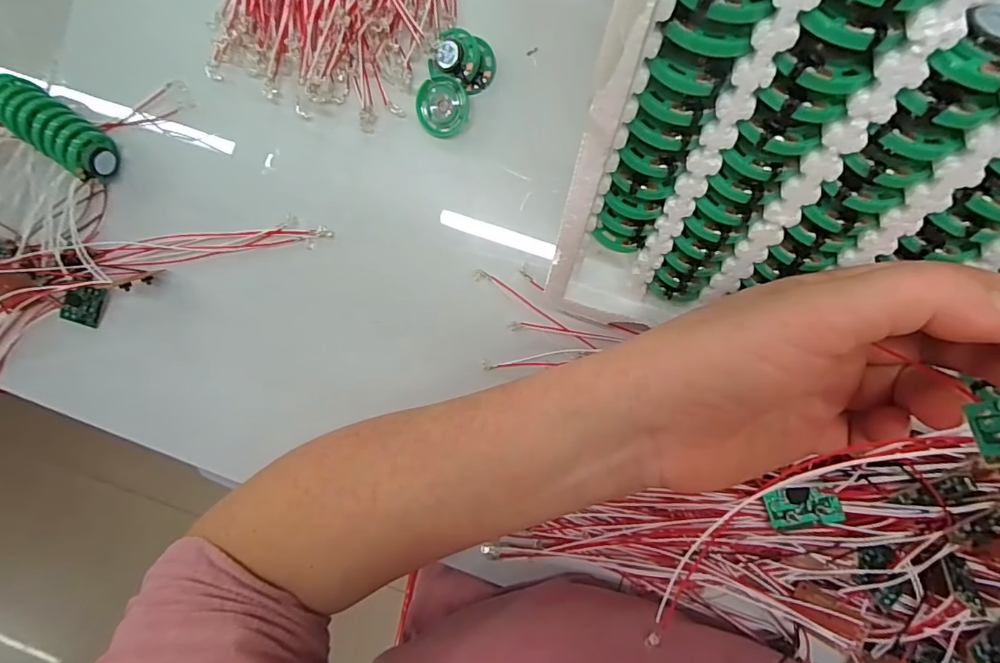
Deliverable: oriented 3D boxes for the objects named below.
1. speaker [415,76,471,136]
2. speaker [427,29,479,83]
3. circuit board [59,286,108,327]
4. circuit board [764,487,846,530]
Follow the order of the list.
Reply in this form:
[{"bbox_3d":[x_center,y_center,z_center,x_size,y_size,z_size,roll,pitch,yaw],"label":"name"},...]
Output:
[{"bbox_3d":[-0.030,-0.117,0.259,0.027,0.009,0.027,-5,94,7],"label":"speaker"},{"bbox_3d":[-0.023,-0.141,0.254,0.024,0.010,0.025,1,95,7],"label":"speaker"},{"bbox_3d":[-0.244,-0.016,0.292,0.018,0.006,0.026,17,103,-34],"label":"circuit board"},{"bbox_3d":[0.134,0.077,0.219,0.029,0.004,0.017,-13,77,13],"label":"circuit board"}]

